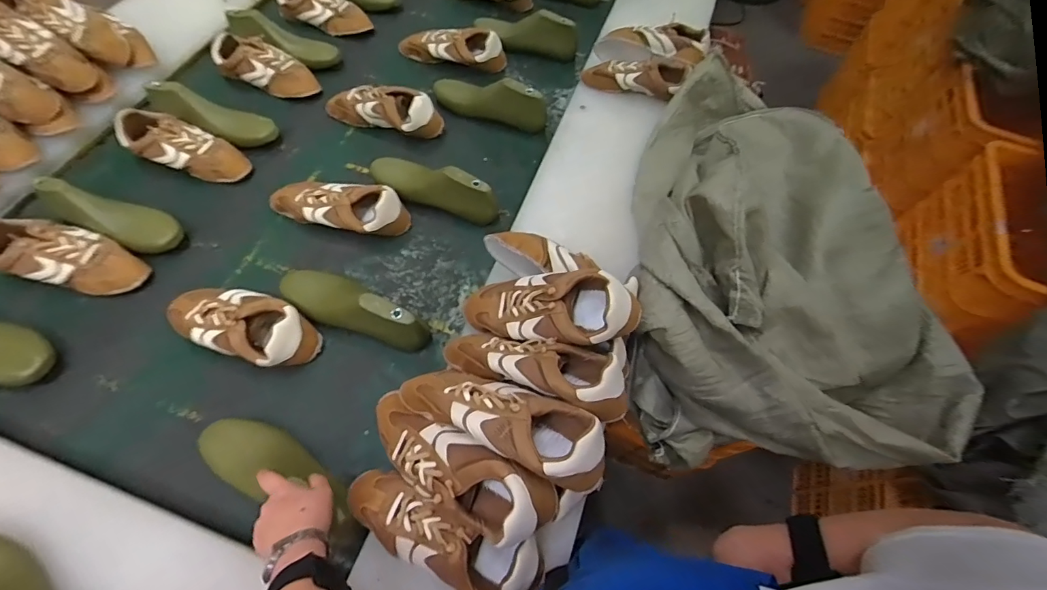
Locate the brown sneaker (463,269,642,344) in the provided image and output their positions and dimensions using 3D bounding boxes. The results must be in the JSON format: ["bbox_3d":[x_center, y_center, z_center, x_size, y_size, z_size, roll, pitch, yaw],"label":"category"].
[{"bbox_3d":[0.027,0.020,0.611,0.247,0.087,0.100,0,61,20],"label":"brown sneaker"}]

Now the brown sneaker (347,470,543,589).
[{"bbox_3d":[-0.097,0.277,0.506,0.241,0.097,0.077,21,64,7],"label":"brown sneaker"}]

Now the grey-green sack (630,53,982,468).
[{"bbox_3d":[0.452,-0.102,0.768,0.544,0.264,0.716,4,63,-2],"label":"grey-green sack"}]

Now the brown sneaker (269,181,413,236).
[{"bbox_3d":[-0.333,-0.162,0.801,0.250,0.067,0.091,15,63,4],"label":"brown sneaker"}]

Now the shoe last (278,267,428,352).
[{"bbox_3d":[-0.267,0.014,0.695,0.253,0.088,0.080,21,64,7],"label":"shoe last"}]

